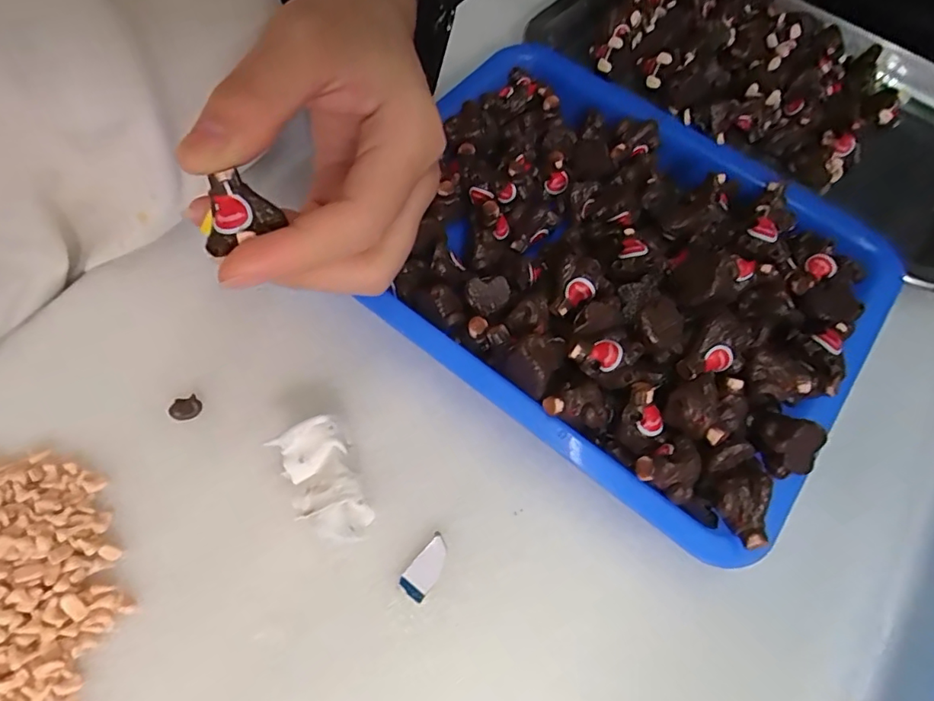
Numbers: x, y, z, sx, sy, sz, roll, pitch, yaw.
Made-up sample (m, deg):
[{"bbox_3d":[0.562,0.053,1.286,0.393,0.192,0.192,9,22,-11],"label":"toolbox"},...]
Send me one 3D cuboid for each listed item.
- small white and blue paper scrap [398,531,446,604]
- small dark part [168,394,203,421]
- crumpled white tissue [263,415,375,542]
[{"bbox_3d":[-0.014,0.079,0.197,0.011,0.004,0.022,37,67,14],"label":"small white and blue paper scrap"},{"bbox_3d":[-0.111,0.023,0.214,0.012,0.004,0.009,-15,65,-10],"label":"small dark part"},{"bbox_3d":[-0.052,0.048,0.200,0.025,0.020,0.043,-21,67,-13],"label":"crumpled white tissue"}]

